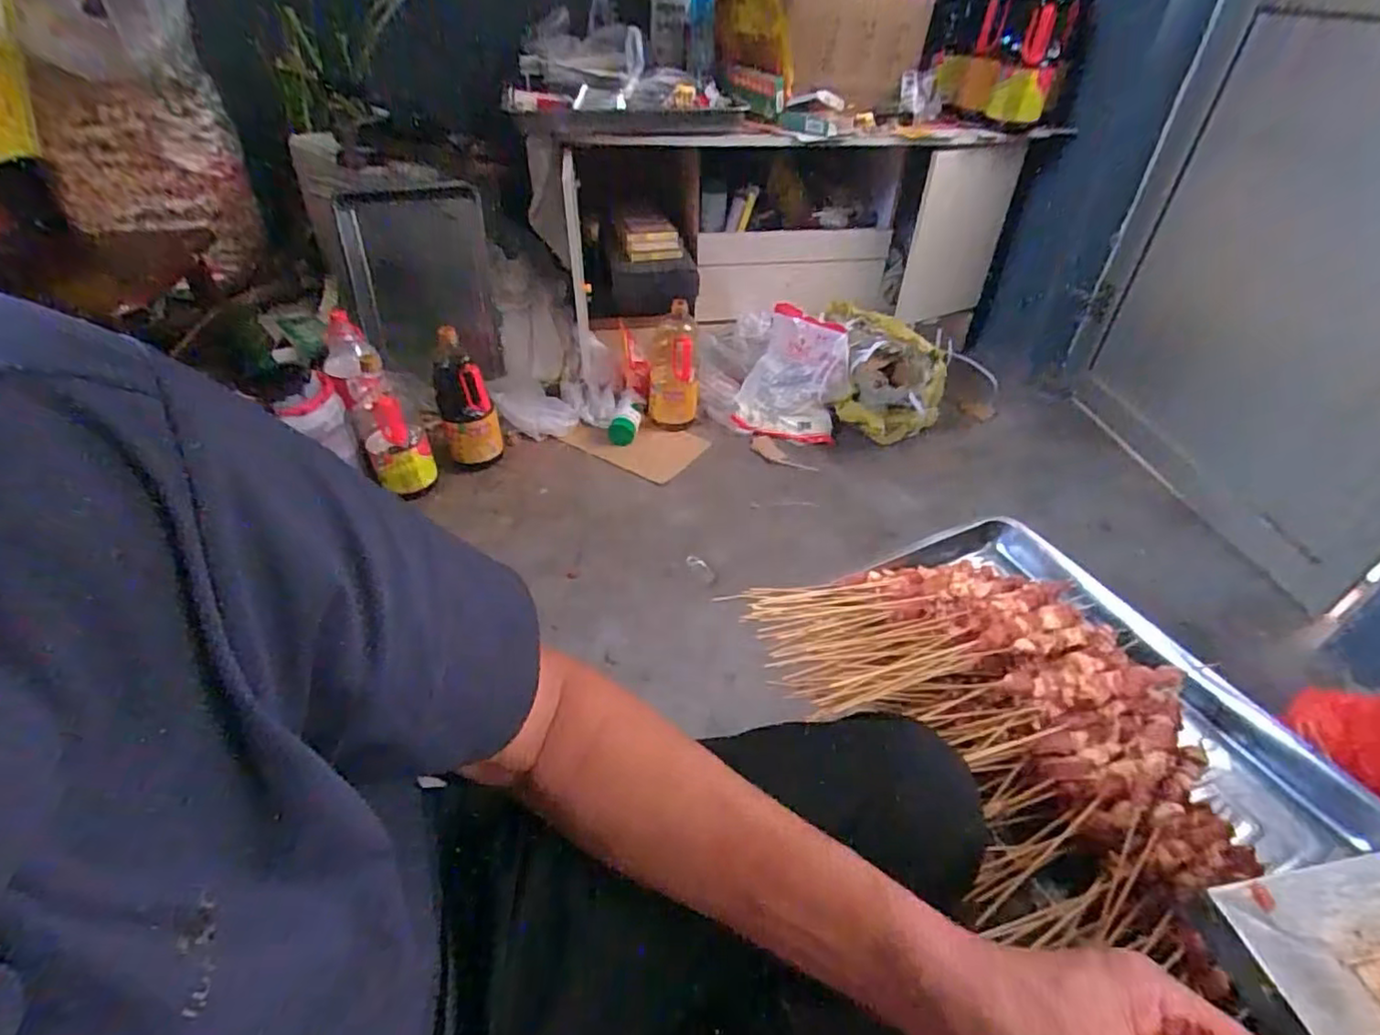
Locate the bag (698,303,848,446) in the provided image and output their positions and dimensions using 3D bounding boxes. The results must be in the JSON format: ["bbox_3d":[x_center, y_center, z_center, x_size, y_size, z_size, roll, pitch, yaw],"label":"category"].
[{"bbox_3d":[0.184,-0.334,1.477,0.320,0.211,0.243,4,40,3],"label":"bag"}]

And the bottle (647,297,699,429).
[{"bbox_3d":[-0.036,-0.336,1.412,0.107,0.275,0.115,1,40,-1],"label":"bottle"}]

